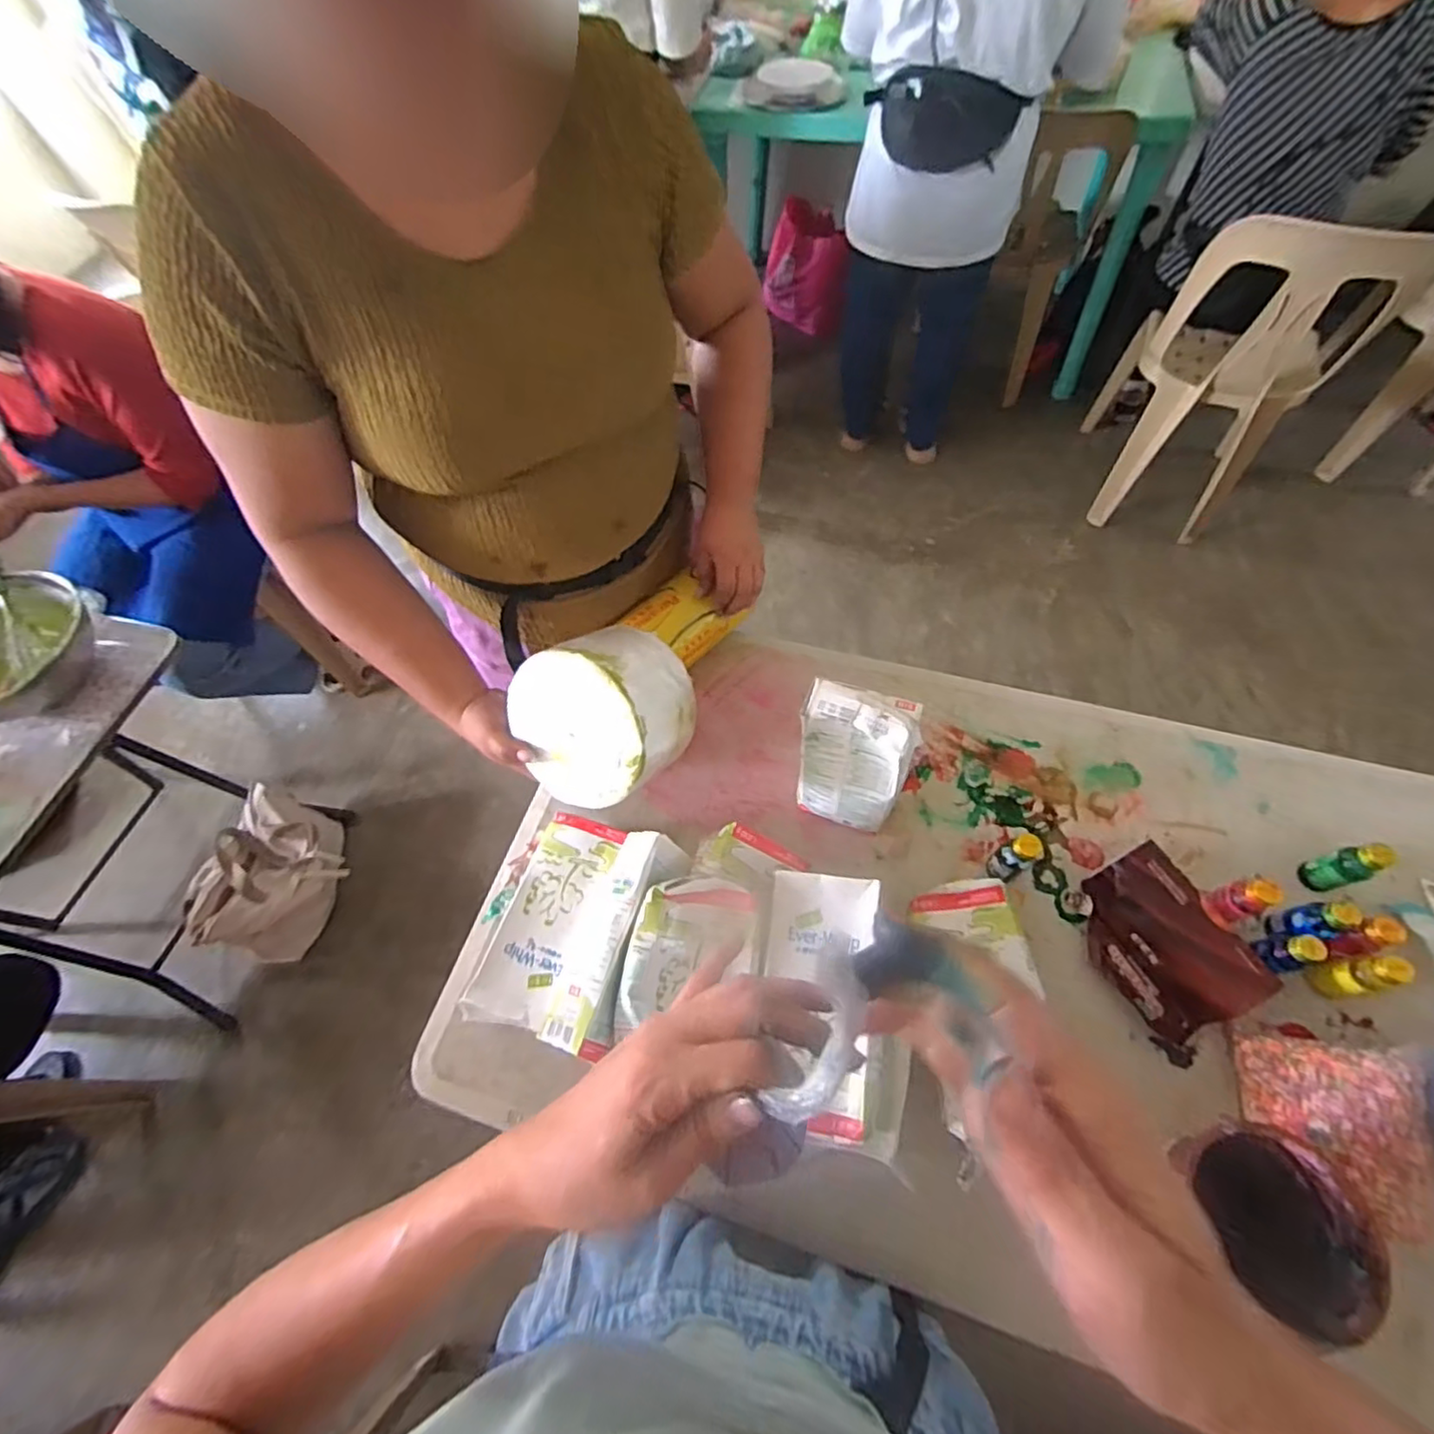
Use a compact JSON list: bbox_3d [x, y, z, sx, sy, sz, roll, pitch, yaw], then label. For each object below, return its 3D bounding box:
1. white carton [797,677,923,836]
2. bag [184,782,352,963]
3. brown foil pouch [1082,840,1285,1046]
[{"bbox_3d":[0.129,0.047,0.620,0.104,0.184,0.052,16,63,13],"label":"white carton"},{"bbox_3d":[-0.925,0.336,1.355,0.197,0.221,0.311,15,63,12],"label":"bag"},{"bbox_3d":[0.407,0.208,0.598,0.113,0.024,0.147,-44,64,16],"label":"brown foil pouch"}]

